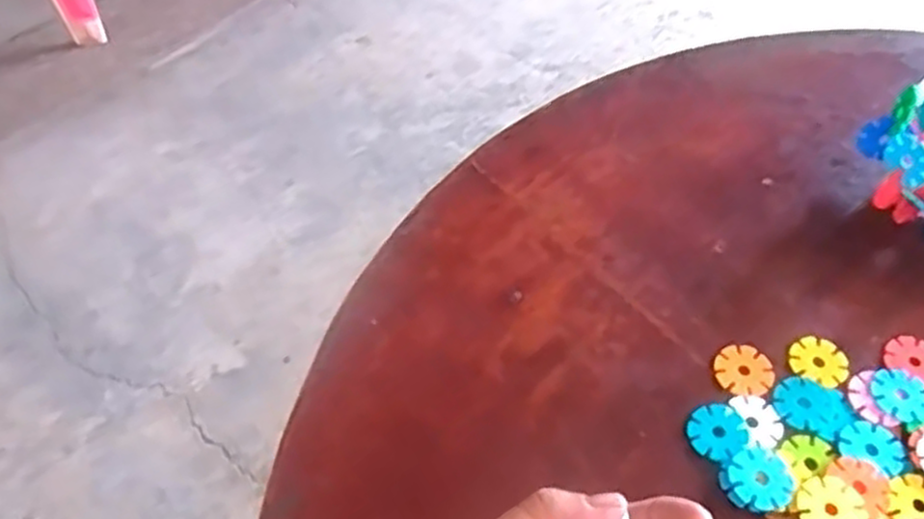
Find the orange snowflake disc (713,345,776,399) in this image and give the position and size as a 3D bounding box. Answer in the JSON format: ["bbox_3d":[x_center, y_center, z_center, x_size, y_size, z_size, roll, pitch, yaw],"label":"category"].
[{"bbox_3d":[0.161,0.063,0.430,0.031,0.004,0.032,-1,53,2],"label":"orange snowflake disc"}]

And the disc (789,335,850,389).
[{"bbox_3d":[0.205,0.058,0.433,0.031,0.004,0.031,-1,53,2],"label":"disc"}]

